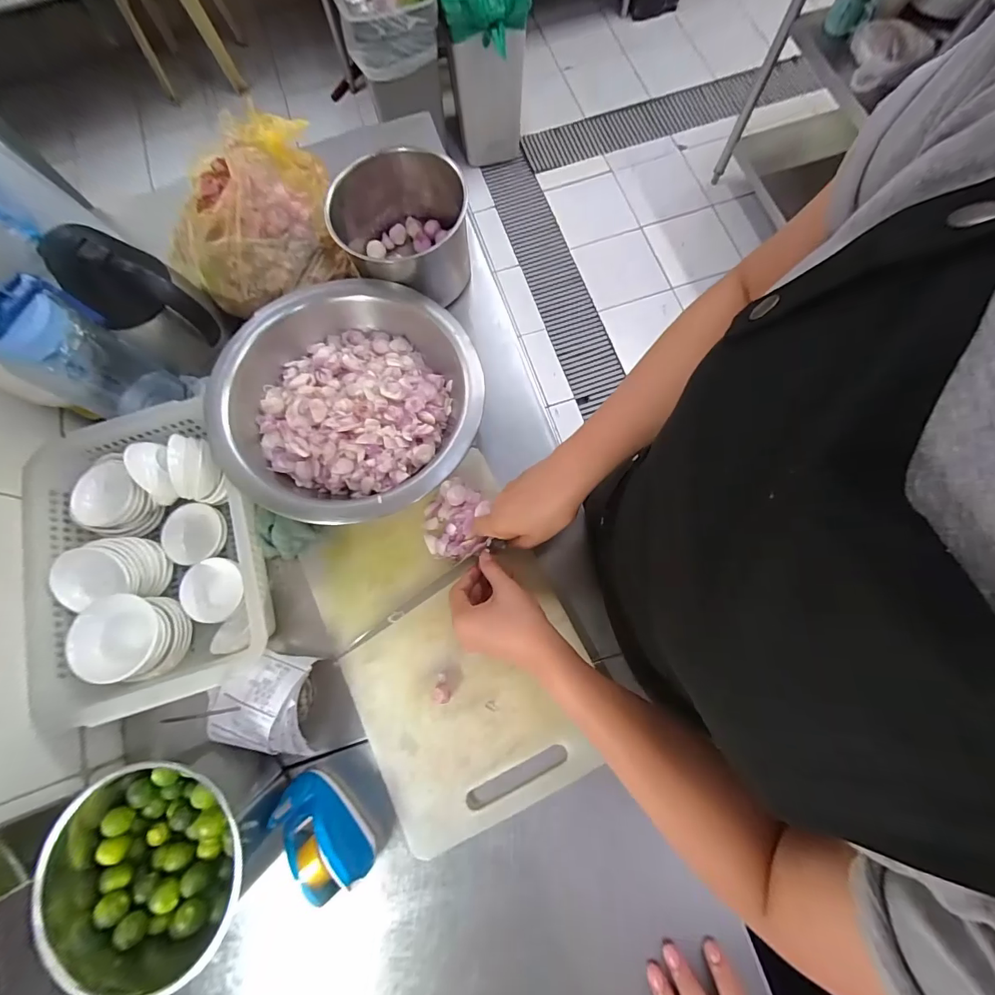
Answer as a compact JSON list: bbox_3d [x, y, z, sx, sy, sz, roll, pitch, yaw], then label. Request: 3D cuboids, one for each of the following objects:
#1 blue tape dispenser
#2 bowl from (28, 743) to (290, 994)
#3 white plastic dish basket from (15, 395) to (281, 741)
[{"bbox_3d":[-0.179,0.341,0.440,0.111,0.059,0.051,43,81,10],"label":"blue tape dispenser"},{"bbox_3d":[-0.314,0.339,0.410,0.169,0.129,0.172,0,77,1],"label":"bowl"},{"bbox_3d":[-0.390,0.067,0.494,0.216,0.090,0.309,-17,77,-3],"label":"white plastic dish basket"}]

